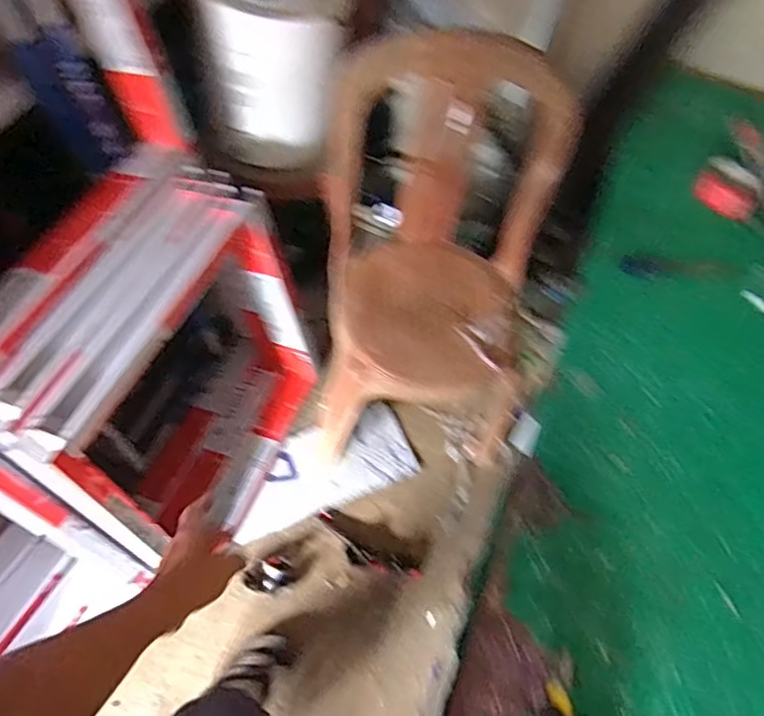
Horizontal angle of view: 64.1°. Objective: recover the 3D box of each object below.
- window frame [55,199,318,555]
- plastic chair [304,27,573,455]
[{"bbox_3d":[-0.319,0.076,1.195,0.117,0.571,0.576,13,58,15],"label":"window frame"},{"bbox_3d":[0.096,-0.164,1.258,0.419,0.737,0.537,10,58,-2],"label":"plastic chair"}]

